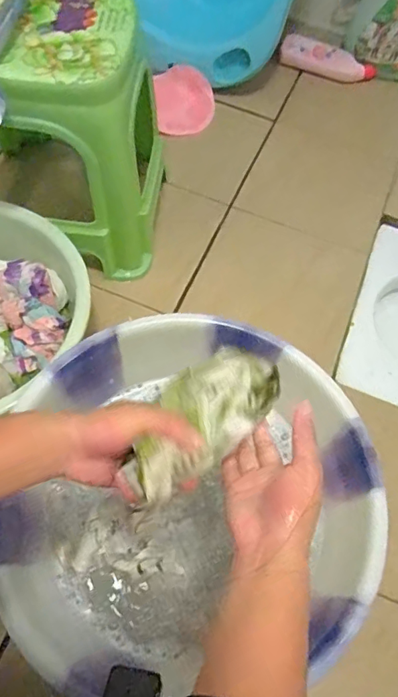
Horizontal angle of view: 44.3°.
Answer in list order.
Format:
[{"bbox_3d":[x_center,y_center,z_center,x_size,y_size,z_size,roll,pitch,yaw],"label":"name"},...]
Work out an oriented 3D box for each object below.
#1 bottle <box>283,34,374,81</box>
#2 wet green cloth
[{"bbox_3d":[0.311,-0.694,1.186,0.228,0.060,0.067,17,62,5],"label":"bottle"},{"bbox_3d":[0.003,0.051,0.362,0.062,0.046,0.152,38,59,16],"label":"wet green cloth"}]

